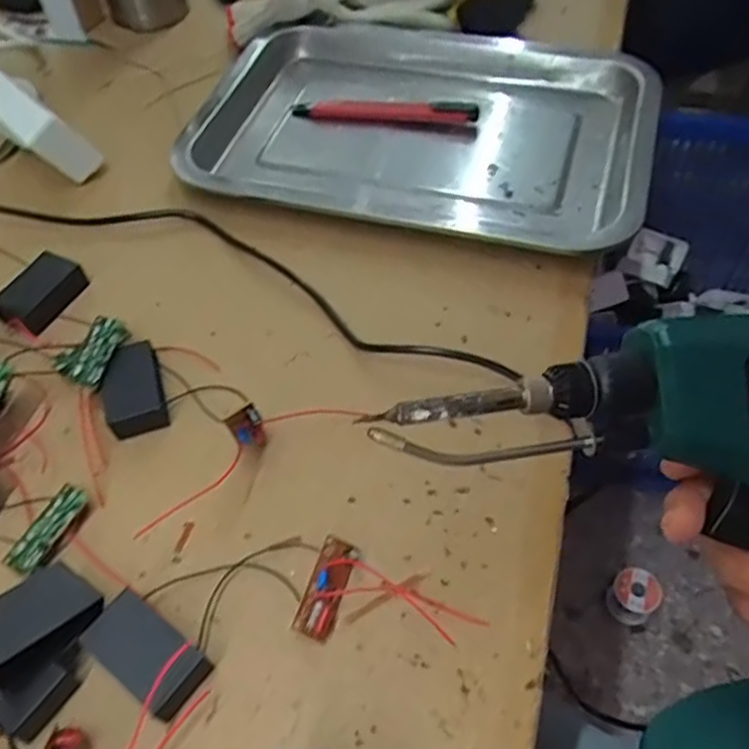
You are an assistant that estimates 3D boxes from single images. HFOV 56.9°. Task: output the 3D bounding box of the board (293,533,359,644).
[{"bbox_3d":[-0.021,0.092,0.301,0.015,0.011,0.043,14,57,14],"label":"board"}]

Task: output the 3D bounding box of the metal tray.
[{"bbox_3d":[0.034,-0.174,0.487,0.305,0.034,0.214,15,57,14],"label":"metal tray"}]

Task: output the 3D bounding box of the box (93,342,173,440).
[{"bbox_3d":[-0.127,0.008,0.365,0.032,0.020,0.050,-15,55,-6],"label":"box"}]

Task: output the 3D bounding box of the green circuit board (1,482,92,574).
[{"bbox_3d":[-0.152,0.072,0.323,0.016,0.009,0.043,21,59,18],"label":"green circuit board"}]

